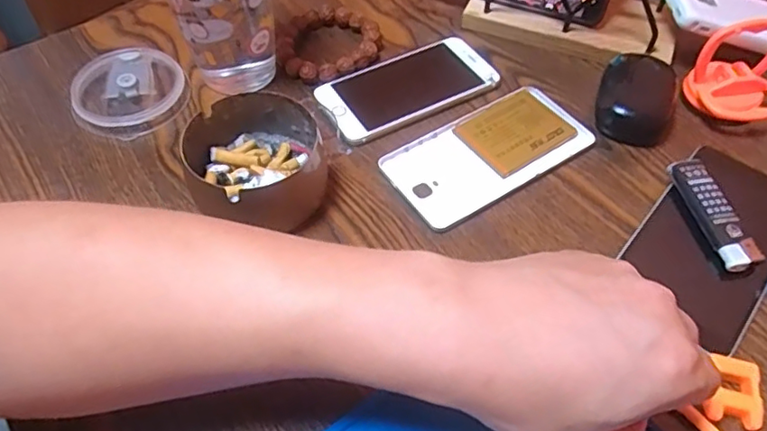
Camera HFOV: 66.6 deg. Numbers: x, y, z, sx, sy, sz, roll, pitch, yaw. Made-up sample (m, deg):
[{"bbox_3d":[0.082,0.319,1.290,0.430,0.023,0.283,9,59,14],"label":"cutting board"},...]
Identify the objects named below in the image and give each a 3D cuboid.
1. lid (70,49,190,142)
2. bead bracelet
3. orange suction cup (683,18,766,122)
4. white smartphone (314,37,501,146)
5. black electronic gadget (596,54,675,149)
[{"bbox_3d":[-0.192,-0.095,0.441,0.081,0.017,0.080,0,53,0],"label":"lid"},{"bbox_3d":[-0.043,-0.140,0.476,0.078,0.017,0.086,-6,53,-5],"label":"bead bracelet"},{"bbox_3d":[0.256,-0.101,0.416,0.063,0.069,0.043,7,53,5],"label":"orange suction cup"},{"bbox_3d":[0.018,-0.101,0.449,0.131,0.009,0.069,-23,56,-17],"label":"white smartphone"},{"bbox_3d":[0.189,-0.089,0.437,0.052,0.022,0.083,17,54,12],"label":"black electronic gadget"}]

